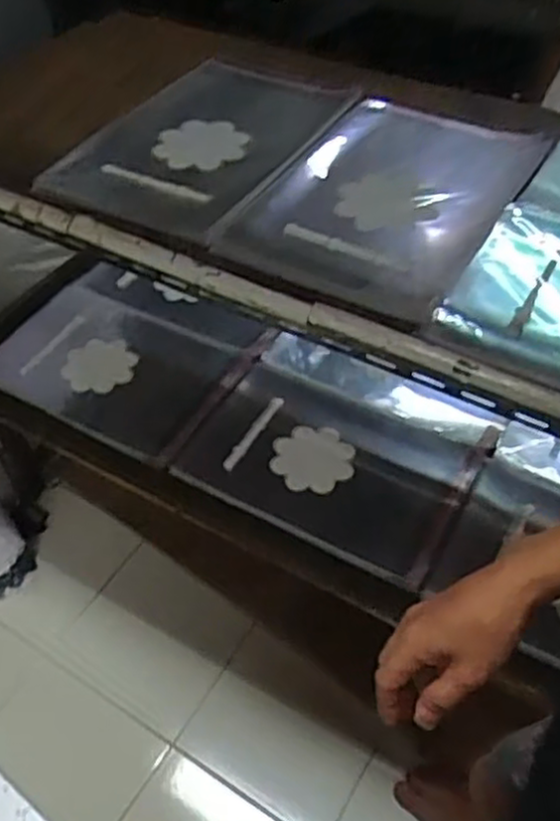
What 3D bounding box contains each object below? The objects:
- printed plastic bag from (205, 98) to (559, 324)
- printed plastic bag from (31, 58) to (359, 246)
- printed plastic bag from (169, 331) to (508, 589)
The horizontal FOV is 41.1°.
[{"bbox_3d":[0.115,-0.252,0.868,0.272,0.034,0.391,23,55,20],"label":"printed plastic bag"},{"bbox_3d":[-0.089,-0.355,0.960,0.256,0.039,0.409,23,55,19],"label":"printed plastic bag"},{"bbox_3d":[0.082,0.046,1.089,0.388,0.034,0.311,23,55,19],"label":"printed plastic bag"}]

